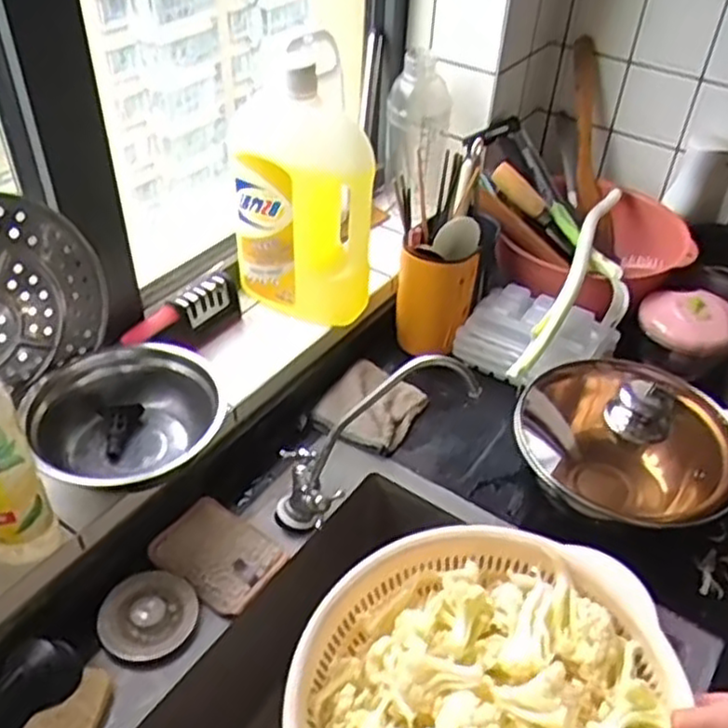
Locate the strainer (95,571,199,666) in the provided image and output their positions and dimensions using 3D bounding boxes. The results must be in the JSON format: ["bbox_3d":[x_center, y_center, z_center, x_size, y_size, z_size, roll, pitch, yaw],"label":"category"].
[{"bbox_3d":[-0.198,0.227,0.675,0.082,0.015,0.085,2,40,-2],"label":"strainer"}]

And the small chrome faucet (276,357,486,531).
[{"bbox_3d":[0.001,0.074,0.718,0.061,0.252,0.077,28,29,-32],"label":"small chrome faucet"}]

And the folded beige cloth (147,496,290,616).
[{"bbox_3d":[-0.139,0.179,0.720,0.111,0.024,0.089,25,44,23],"label":"folded beige cloth"}]

